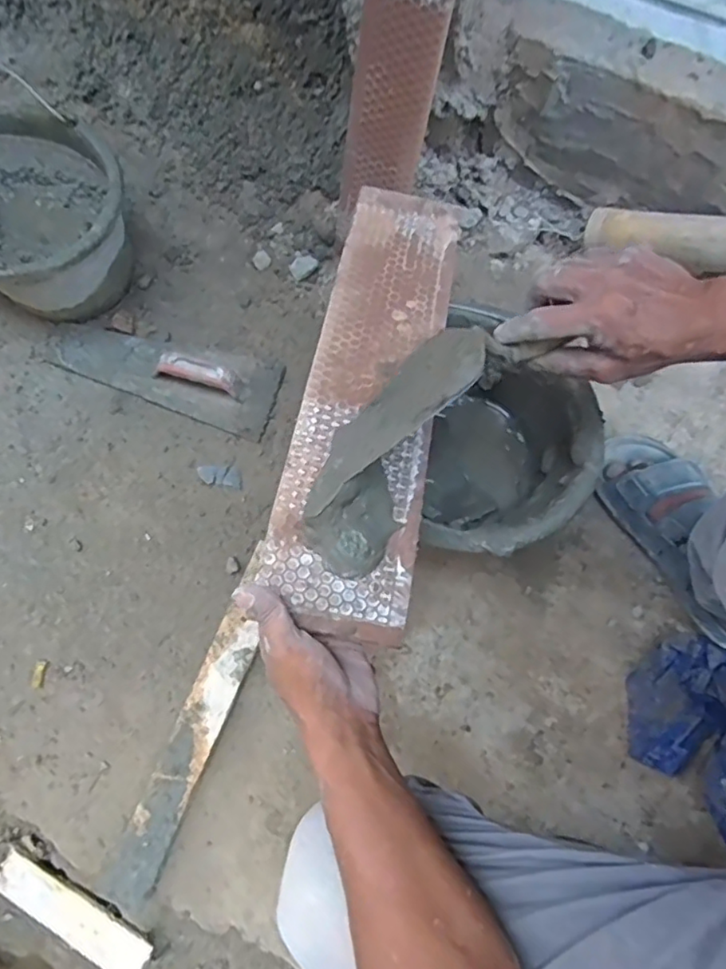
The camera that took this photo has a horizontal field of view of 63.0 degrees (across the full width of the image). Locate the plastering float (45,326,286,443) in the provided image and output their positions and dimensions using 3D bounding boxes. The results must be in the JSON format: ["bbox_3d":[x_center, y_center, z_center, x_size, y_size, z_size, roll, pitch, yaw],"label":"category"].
[{"bbox_3d":[-0.250,-0.141,0.727,0.288,0.051,0.108,13,74,3],"label":"plastering float"}]

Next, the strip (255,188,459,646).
[{"bbox_3d":[0.011,-0.103,0.540,0.115,0.012,0.478,9,61,2],"label":"strip"}]

